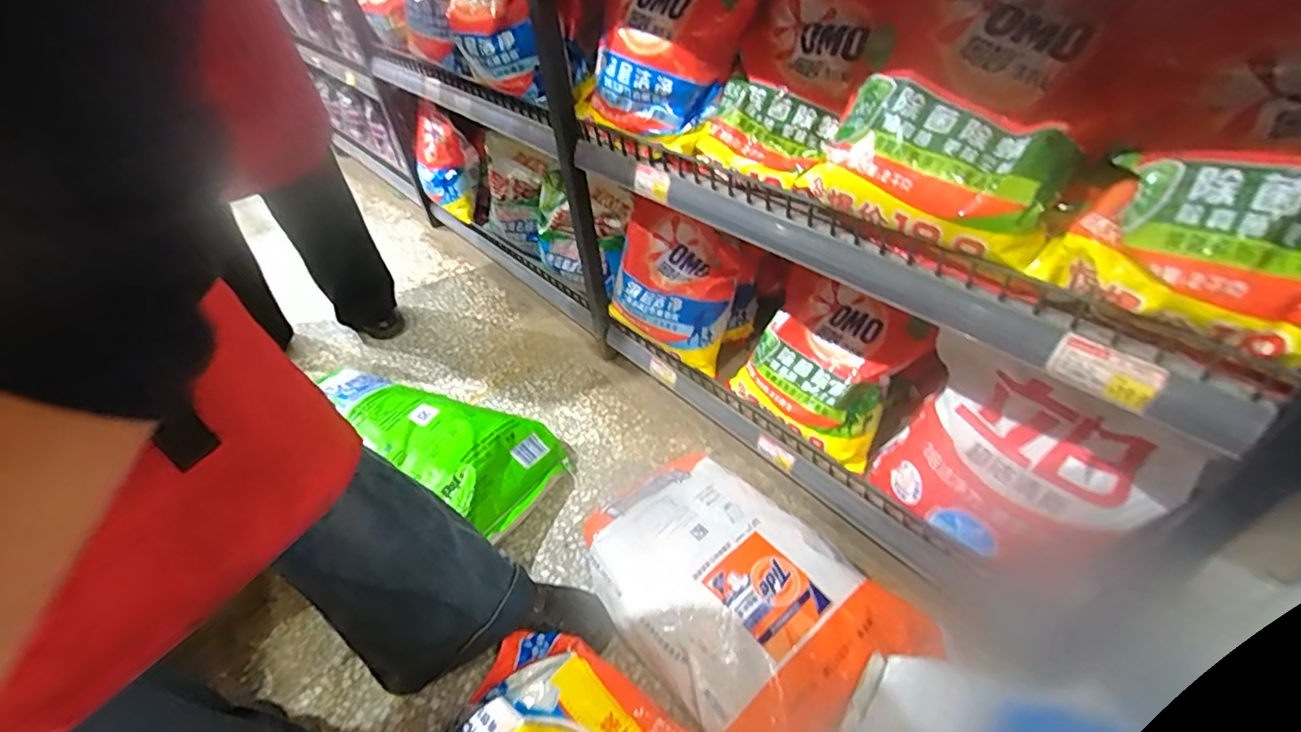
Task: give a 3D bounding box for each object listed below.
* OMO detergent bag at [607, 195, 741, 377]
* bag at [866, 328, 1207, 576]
[{"bbox_3d":[0.034,-0.155,1.028,0.254,0.224,0.160,20,49,26],"label":"OMO detergent bag"},{"bbox_3d":[0.426,0.131,0.684,0.112,0.242,0.280,-31,48,-24],"label":"bag"}]

